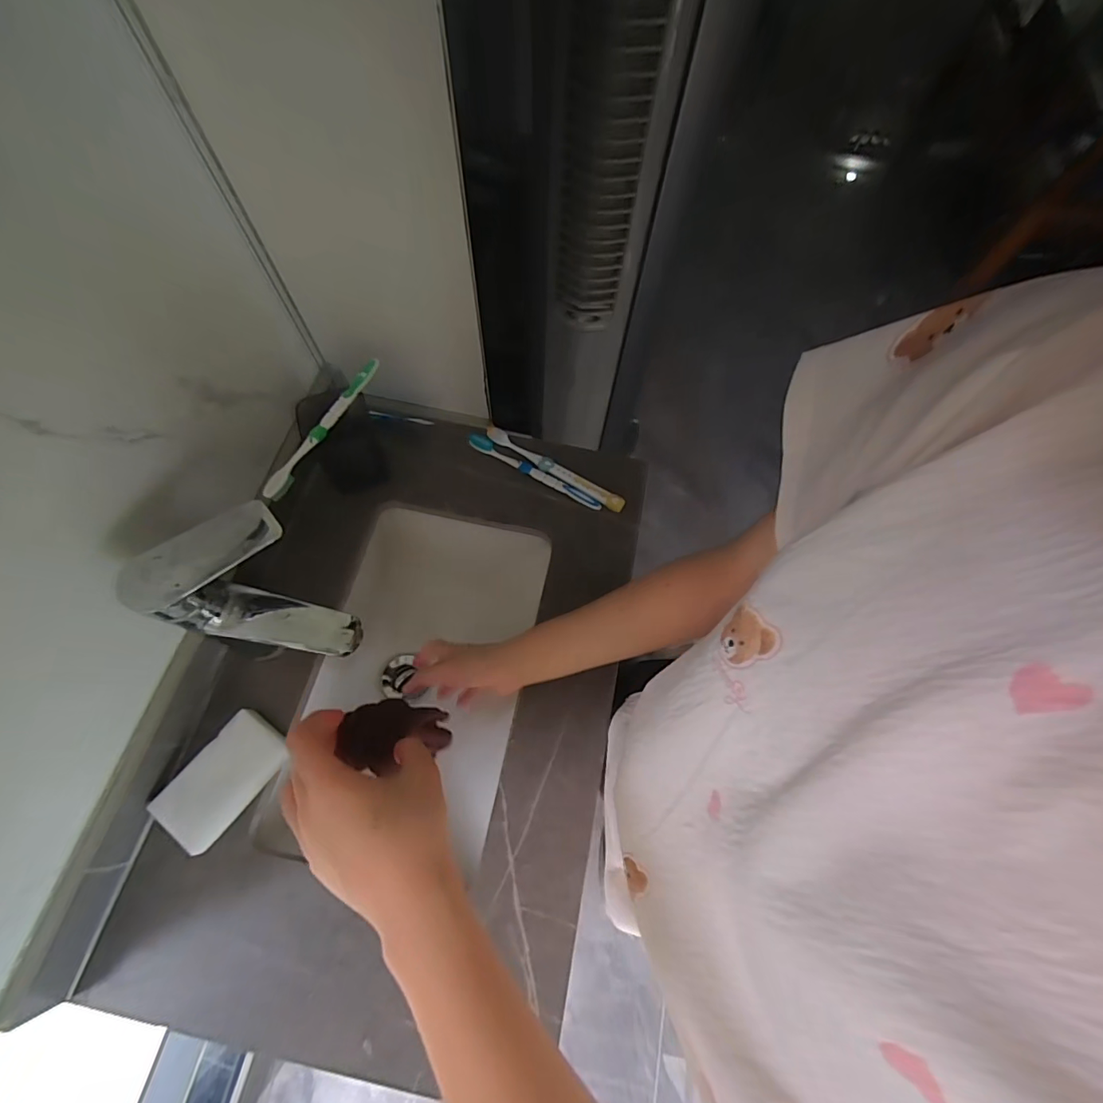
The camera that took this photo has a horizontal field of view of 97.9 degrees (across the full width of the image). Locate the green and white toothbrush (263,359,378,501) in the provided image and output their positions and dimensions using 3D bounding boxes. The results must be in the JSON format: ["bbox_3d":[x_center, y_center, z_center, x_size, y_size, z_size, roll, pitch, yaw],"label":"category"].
[{"bbox_3d":[-0.221,-0.122,0.467,0.015,0.022,0.171,28,69,10],"label":"green and white toothbrush"}]

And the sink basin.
[{"bbox_3d":[-0.144,0.126,0.559,0.228,0.144,0.321,12,67,3],"label":"sink basin"}]

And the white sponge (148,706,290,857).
[{"bbox_3d":[-0.287,0.200,0.423,0.060,0.019,0.102,35,70,12],"label":"white sponge"}]

